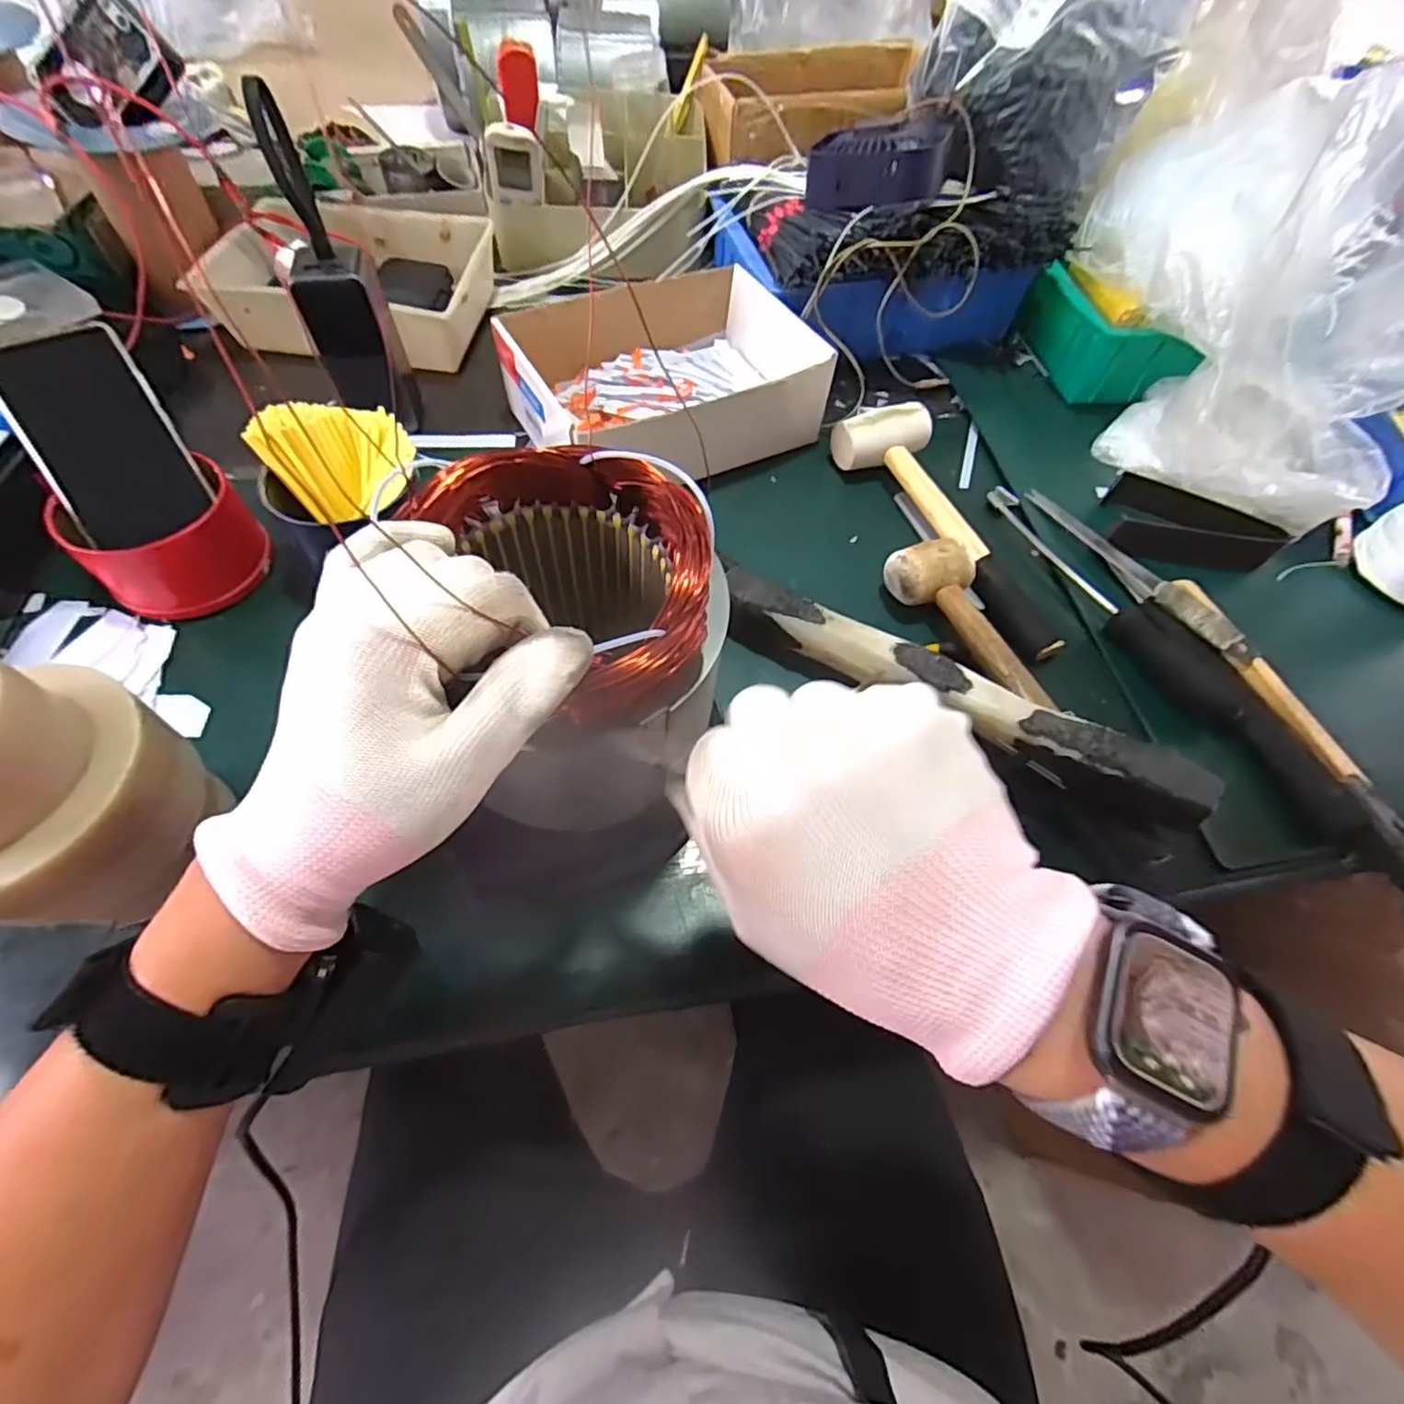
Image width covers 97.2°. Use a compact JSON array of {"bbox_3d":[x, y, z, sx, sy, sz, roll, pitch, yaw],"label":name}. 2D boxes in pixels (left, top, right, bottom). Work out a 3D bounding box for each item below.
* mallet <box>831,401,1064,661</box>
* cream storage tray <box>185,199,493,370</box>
[{"bbox_3d":[0.194,-0.139,0.499,0.077,0.046,0.251,-16,63,-12],"label":"mallet"},{"bbox_3d":[-0.332,-0.413,0.608,0.239,0.059,0.211,15,61,4],"label":"cream storage tray"}]

